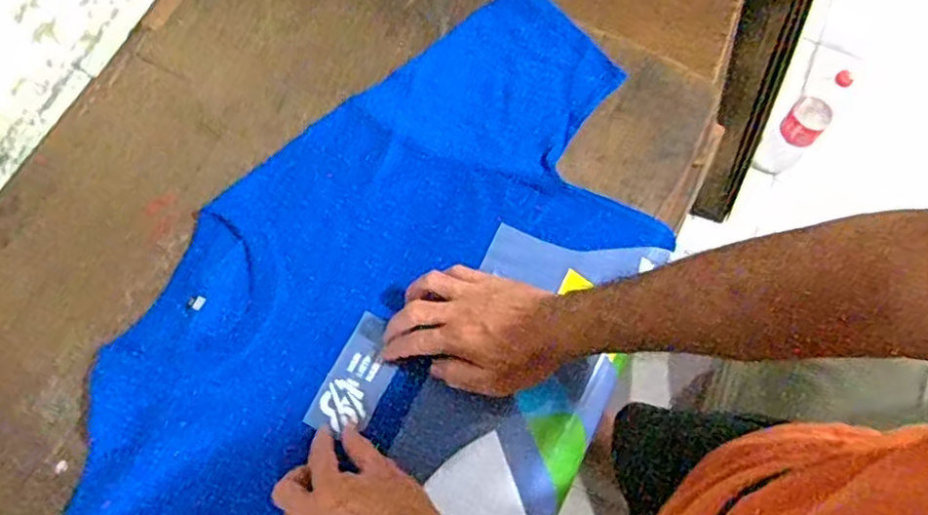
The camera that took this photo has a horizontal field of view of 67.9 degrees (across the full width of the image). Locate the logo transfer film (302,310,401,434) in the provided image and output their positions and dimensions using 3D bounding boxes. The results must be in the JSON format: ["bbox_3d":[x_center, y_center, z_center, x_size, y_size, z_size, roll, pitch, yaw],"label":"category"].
[{"bbox_3d":[-0.093,0.106,0.617,0.053,0.005,0.107,25,73,9],"label":"logo transfer film"}]

